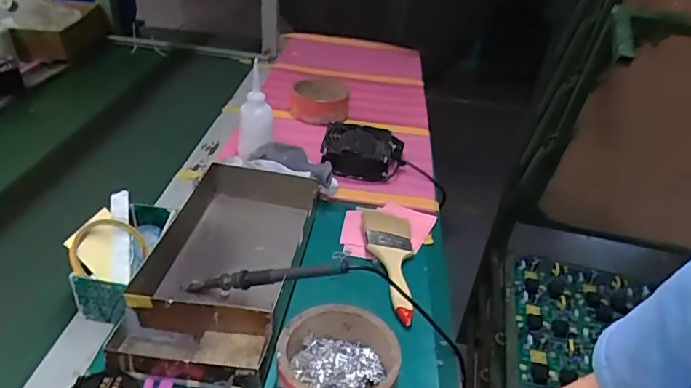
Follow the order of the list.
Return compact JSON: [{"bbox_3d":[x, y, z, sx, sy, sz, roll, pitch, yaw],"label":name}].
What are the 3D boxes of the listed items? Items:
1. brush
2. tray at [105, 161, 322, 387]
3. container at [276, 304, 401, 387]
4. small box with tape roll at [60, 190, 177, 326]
[{"bbox_3d":[0.058,0.089,0.681,0.074,0.019,0.200,22,35,-12],"label":"brush"},{"bbox_3d":[-0.150,0.077,0.622,0.184,0.060,0.328,9,34,3],"label":"tray"},{"bbox_3d":[-0.009,0.180,0.514,0.118,0.059,0.116,4,34,-3],"label":"container"},{"bbox_3d":[-0.266,0.069,0.596,0.074,0.082,0.147,7,34,0],"label":"small box with tape roll"}]

